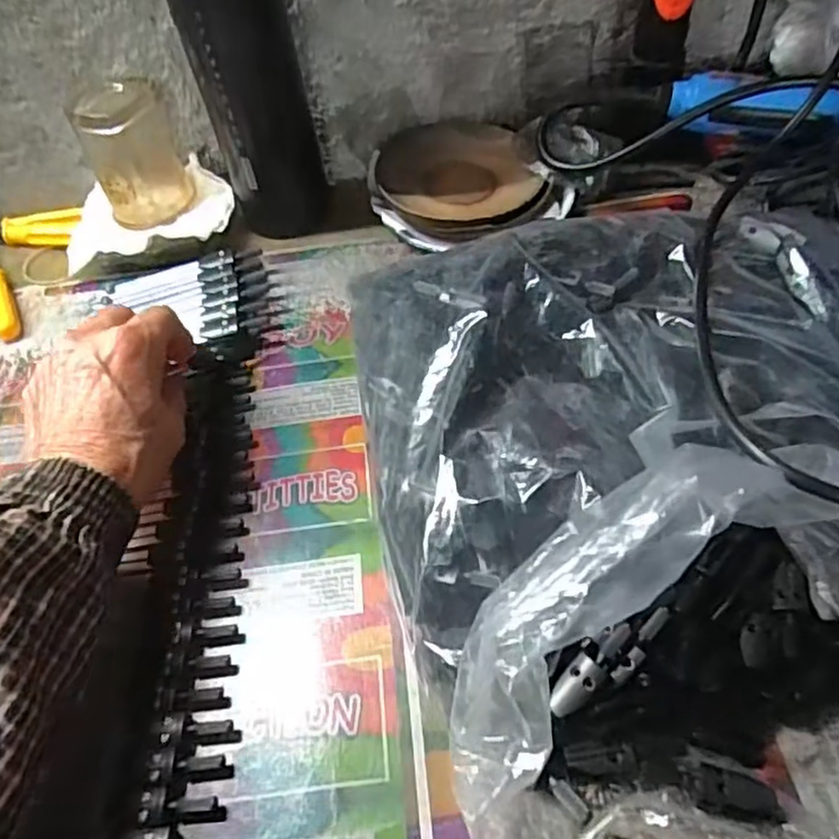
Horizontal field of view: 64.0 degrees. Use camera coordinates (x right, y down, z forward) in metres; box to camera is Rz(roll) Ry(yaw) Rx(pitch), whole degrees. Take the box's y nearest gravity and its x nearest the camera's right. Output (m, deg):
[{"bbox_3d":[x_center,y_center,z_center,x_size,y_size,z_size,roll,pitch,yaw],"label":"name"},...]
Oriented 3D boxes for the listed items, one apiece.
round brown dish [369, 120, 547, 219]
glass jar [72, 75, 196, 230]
[{"bbox_3d":[0.029,-0.172,0.471,0.103,0.021,0.105,-3,50,3],"label":"round brown dish"},{"bbox_3d":[-0.196,-0.186,0.464,0.061,0.075,0.062,-20,52,-11],"label":"glass jar"}]

